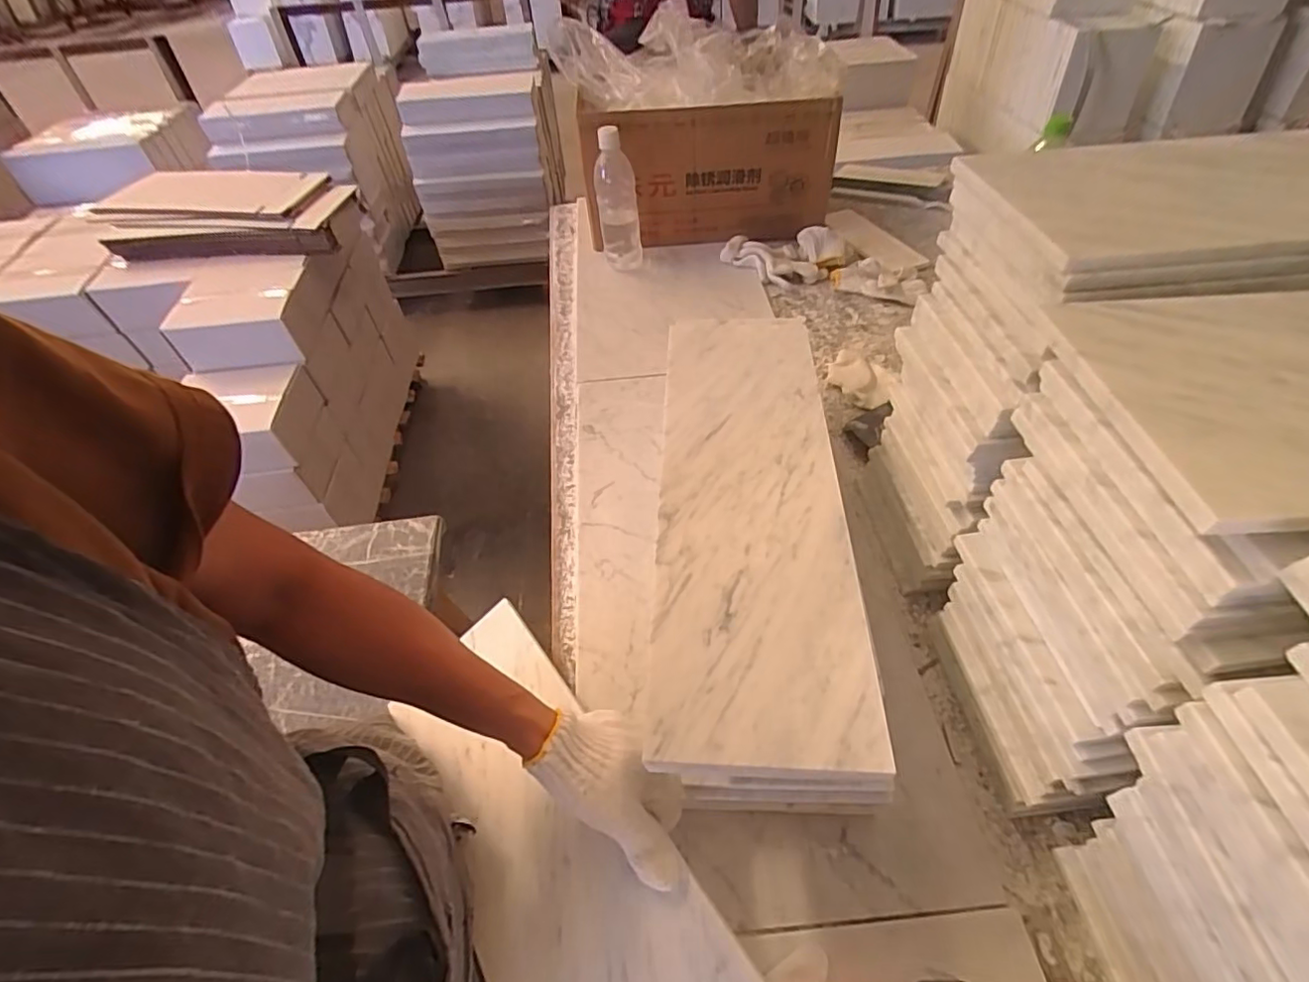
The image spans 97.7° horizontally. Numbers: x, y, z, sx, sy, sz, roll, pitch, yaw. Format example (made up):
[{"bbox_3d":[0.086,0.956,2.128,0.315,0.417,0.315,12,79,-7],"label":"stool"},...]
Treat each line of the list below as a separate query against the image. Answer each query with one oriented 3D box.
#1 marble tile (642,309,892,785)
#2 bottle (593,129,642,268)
[{"bbox_3d":[0.078,-0.008,0.484,0.144,0.018,0.440,0,48,5],"label":"marble tile"},{"bbox_3d":[-0.059,-0.461,0.918,0.064,0.213,0.057,-6,48,-1],"label":"bottle"}]

